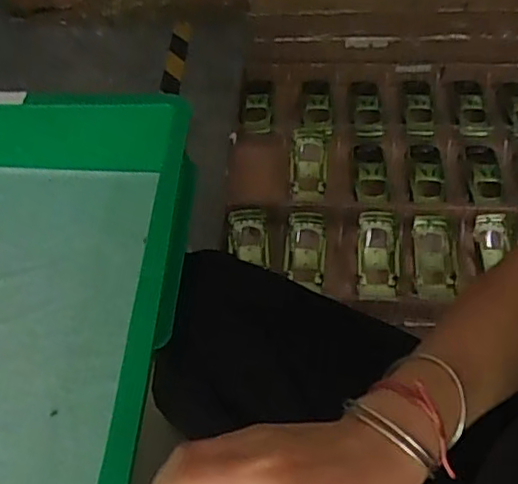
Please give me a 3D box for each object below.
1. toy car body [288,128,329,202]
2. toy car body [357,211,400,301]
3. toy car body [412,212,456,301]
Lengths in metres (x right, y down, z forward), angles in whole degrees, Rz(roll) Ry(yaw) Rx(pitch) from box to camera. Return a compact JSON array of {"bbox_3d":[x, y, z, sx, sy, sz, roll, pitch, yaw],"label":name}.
[{"bbox_3d":[0.075,-0.118,0.911,0.055,0.027,0.123,4,55,6],"label":"toy car body"},{"bbox_3d":[0.159,0.026,0.808,0.054,0.044,0.127,3,55,6],"label":"toy car body"},{"bbox_3d":[0.232,0.031,0.808,0.053,0.046,0.127,4,55,6],"label":"toy car body"}]

